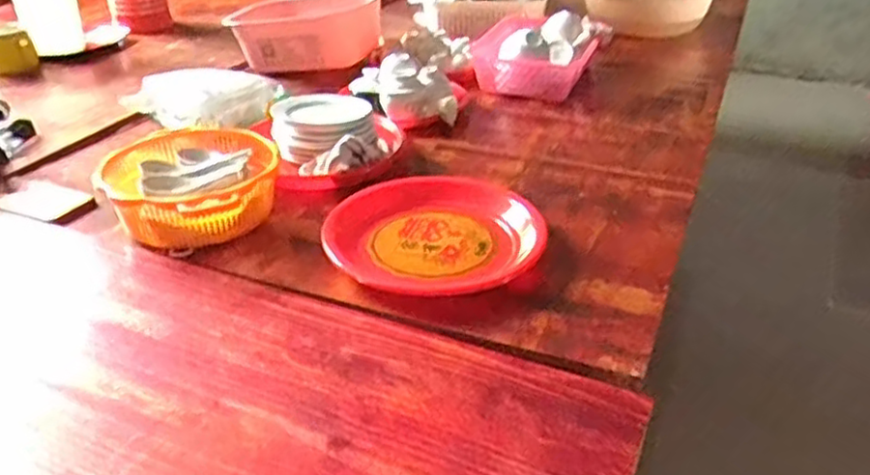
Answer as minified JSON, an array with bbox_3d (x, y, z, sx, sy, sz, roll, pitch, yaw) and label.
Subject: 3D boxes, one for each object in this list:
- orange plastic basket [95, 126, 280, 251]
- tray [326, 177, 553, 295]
[{"bbox_3d":[-0.307,-0.063,0.930,0.212,0.077,0.259,-5,32,-7],"label":"orange plastic basket"},{"bbox_3d":[-0.003,-0.007,0.873,0.246,0.033,0.209,-12,34,-19],"label":"tray"}]

